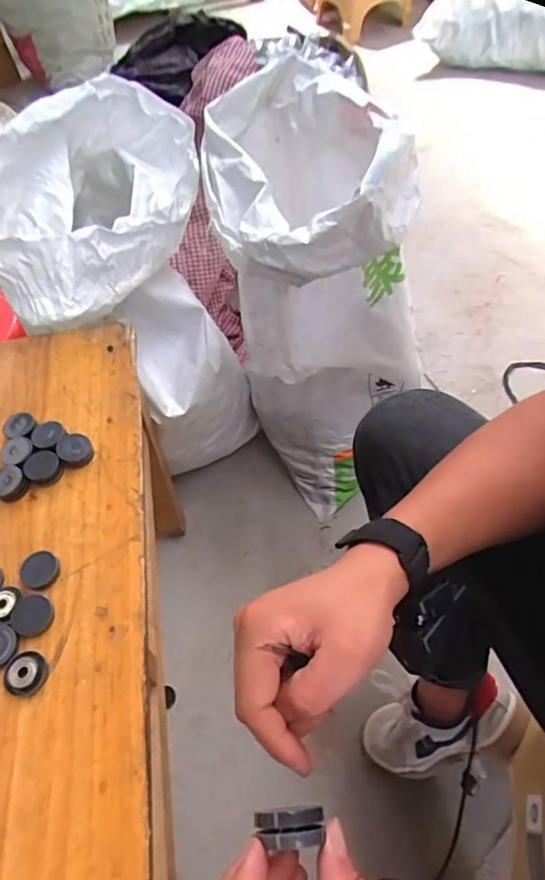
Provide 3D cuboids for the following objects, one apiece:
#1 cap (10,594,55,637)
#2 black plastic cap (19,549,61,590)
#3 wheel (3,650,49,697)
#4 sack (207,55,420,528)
[{"bbox_3d":[-0.199,0.146,0.432,0.032,0.004,0.032,7,62,-14],"label":"cap"},{"bbox_3d":[-0.205,0.113,0.455,0.034,0.008,0.031,-3,55,4],"label":"black plastic cap"},{"bbox_3d":[-0.194,0.182,0.406,0.032,0.009,0.030,-3,55,4],"label":"wheel"},{"bbox_3d":[0.063,-0.230,0.912,0.287,0.575,0.438,-26,57,-12],"label":"sack"}]

